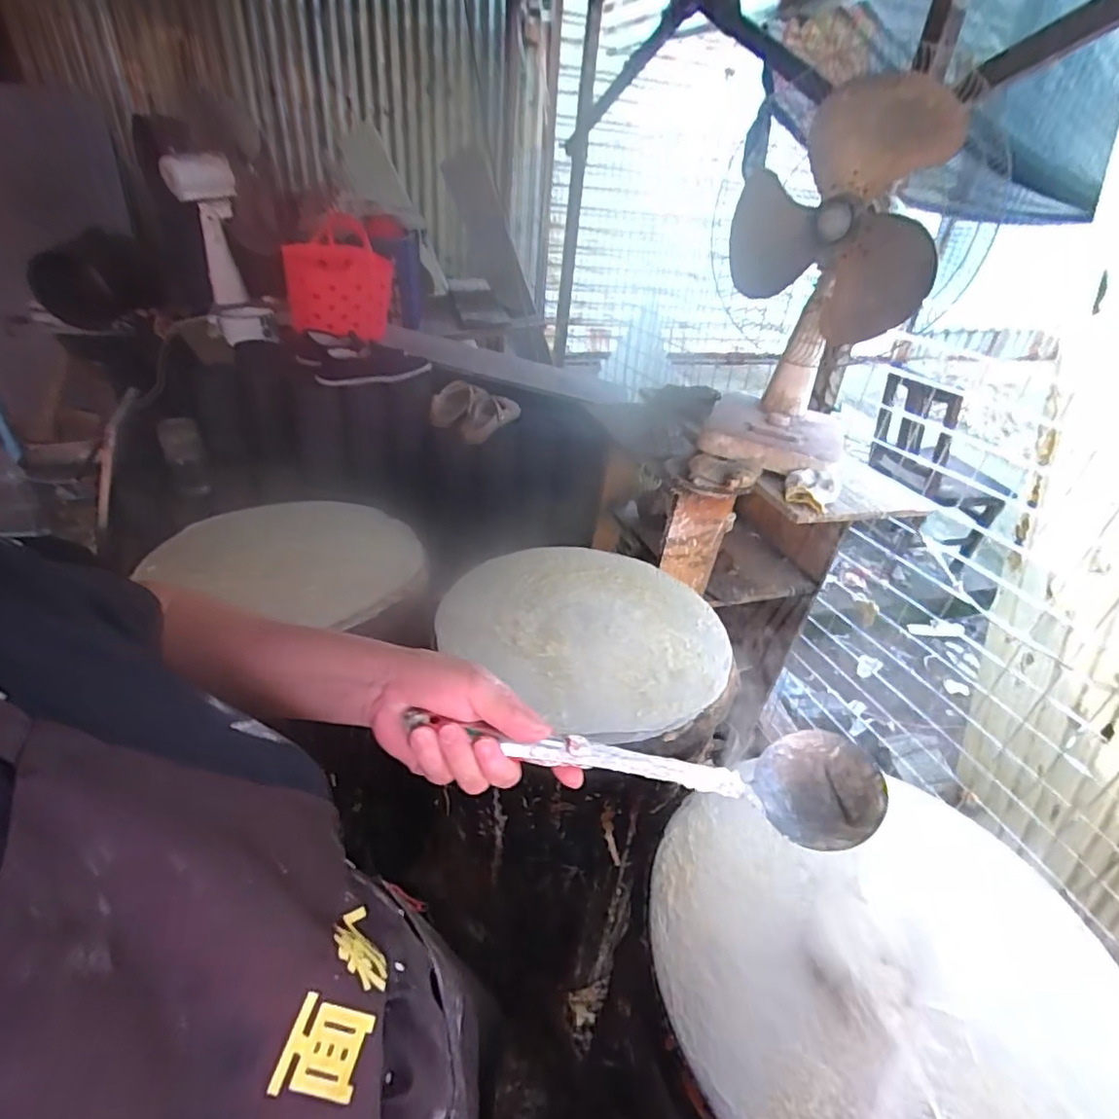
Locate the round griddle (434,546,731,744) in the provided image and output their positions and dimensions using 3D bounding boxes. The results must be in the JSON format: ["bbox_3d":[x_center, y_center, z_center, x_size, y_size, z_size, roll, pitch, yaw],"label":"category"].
[{"bbox_3d":[0.045,0.077,0.775,0.353,0.036,0.348,3,35,-2],"label":"round griddle"}]

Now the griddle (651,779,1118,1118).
[{"bbox_3d":[0.265,0.320,0.446,0.372,0.044,0.335,4,35,0],"label":"griddle"}]

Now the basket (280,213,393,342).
[{"bbox_3d":[-0.532,-0.675,1.406,0.237,0.246,0.183,-7,36,-15],"label":"basket"}]

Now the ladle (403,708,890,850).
[{"bbox_3d":[0.077,0.146,0.410,0.344,0.057,0.086,14,31,-19],"label":"ladle"}]

